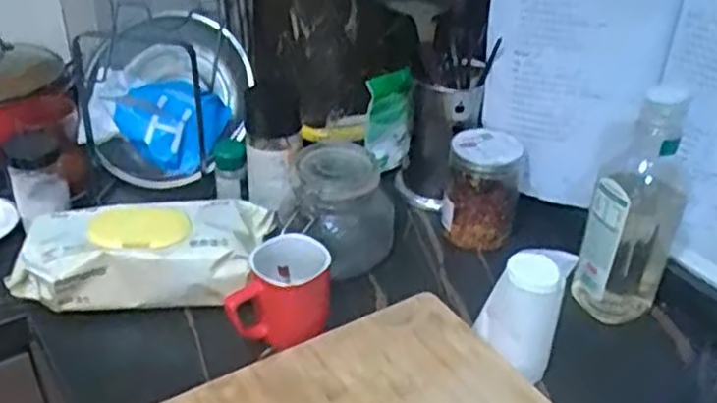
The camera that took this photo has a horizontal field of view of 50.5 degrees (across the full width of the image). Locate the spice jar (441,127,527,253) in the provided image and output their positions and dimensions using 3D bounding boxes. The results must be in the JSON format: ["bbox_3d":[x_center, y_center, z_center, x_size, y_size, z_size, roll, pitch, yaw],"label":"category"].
[{"bbox_3d":[0.143,-0.015,0.865,0.083,0.117,0.079,1,35,-1],"label":"spice jar"}]

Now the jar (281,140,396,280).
[{"bbox_3d":[-0.017,0.014,0.817,0.108,0.120,0.108,1,35,-1],"label":"jar"}]

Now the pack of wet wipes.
[{"bbox_3d":[-0.216,0.053,0.780,0.239,0.064,0.099,-2,35,-5],"label":"pack of wet wipes"}]

